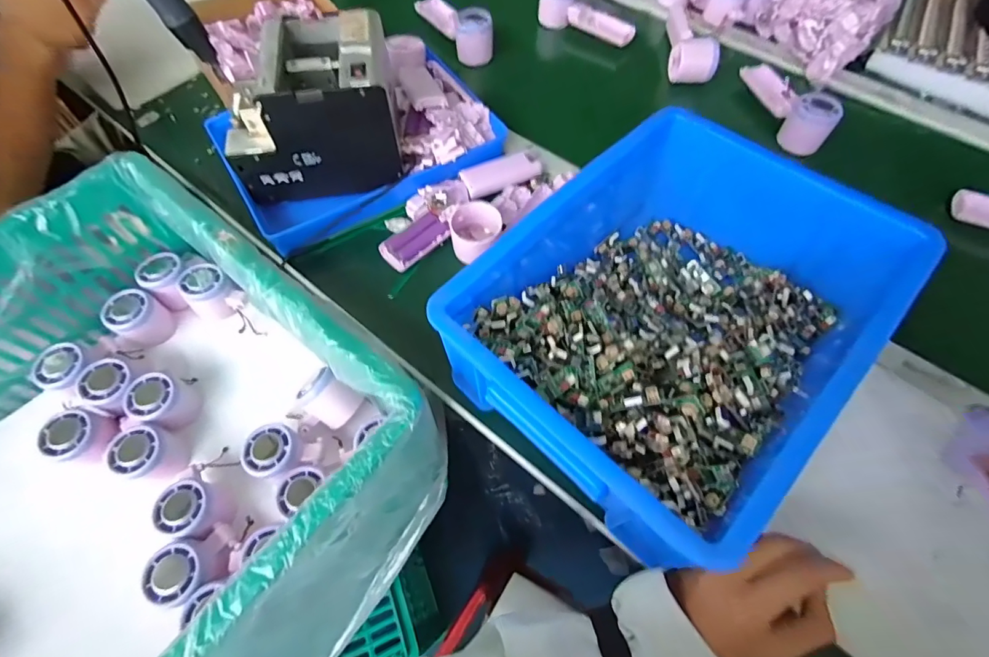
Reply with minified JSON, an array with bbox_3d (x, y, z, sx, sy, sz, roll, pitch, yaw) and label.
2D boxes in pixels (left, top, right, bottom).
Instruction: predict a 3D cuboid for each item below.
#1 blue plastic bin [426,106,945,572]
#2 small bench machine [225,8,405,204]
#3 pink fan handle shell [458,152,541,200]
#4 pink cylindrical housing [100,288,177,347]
[{"bbox_3d":[0.152,-0.016,0.397,0.257,0.119,0.329,39,69,19],"label":"blue plastic bin"},{"bbox_3d":[-0.204,-0.243,0.514,0.182,0.147,0.127,-7,62,-3],"label":"small bench machine"},{"bbox_3d":[0.009,-0.195,0.564,0.098,0.016,0.038,-22,64,-11],"label":"pink fan handle shell"},{"bbox_3d":[-0.445,-0.012,0.563,0.050,0.058,0.058,27,65,14],"label":"pink cylindrical housing"}]

